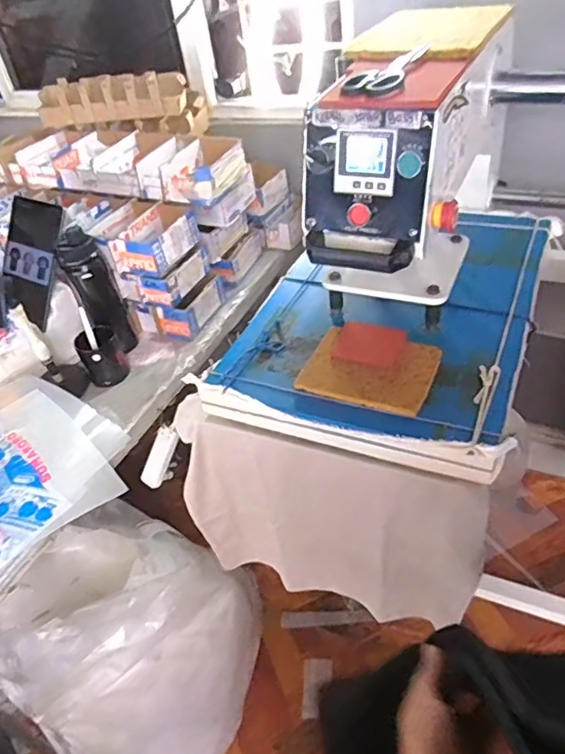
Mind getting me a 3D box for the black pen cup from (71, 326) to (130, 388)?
[{"bbox_3d":[-0.368,-0.042,1.141,0.082,0.101,0.090,-4,40,3],"label":"black pen cup"}]

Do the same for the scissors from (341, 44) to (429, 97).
[{"bbox_3d":[0.132,-0.383,0.695,0.069,0.018,0.204,10,42,19],"label":"scissors"}]

